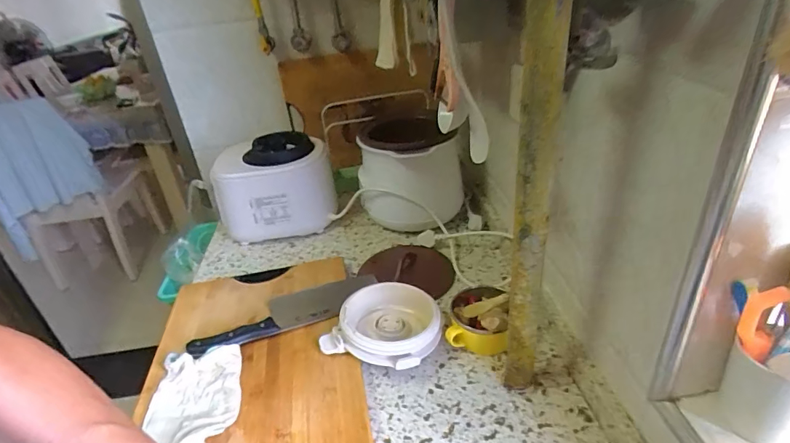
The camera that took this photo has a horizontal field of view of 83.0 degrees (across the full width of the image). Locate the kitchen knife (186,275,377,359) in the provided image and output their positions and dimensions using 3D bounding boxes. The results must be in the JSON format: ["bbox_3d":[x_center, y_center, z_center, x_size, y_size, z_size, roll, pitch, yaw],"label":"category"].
[{"bbox_3d":[-0.167,0.138,0.695,0.287,0.023,0.077,-17,33,-17],"label":"kitchen knife"}]

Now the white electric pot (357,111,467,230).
[{"bbox_3d":[0.035,-0.112,0.943,0.212,0.203,0.232,7,34,21],"label":"white electric pot"}]

